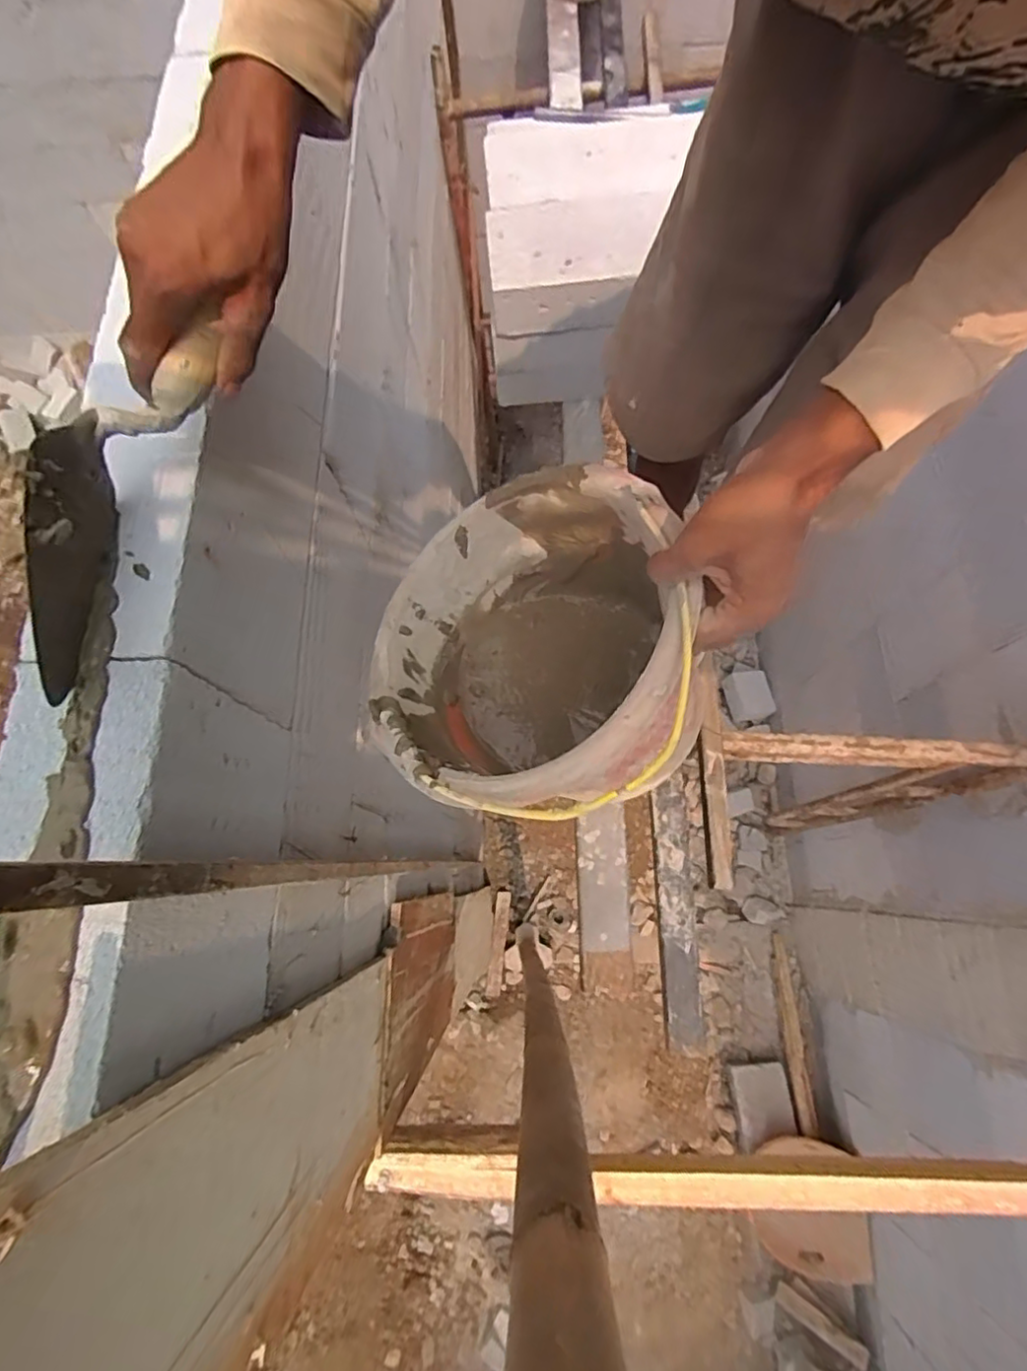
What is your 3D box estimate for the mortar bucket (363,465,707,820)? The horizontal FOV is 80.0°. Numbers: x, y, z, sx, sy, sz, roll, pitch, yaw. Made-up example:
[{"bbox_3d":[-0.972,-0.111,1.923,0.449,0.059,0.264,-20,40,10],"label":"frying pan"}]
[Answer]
[{"bbox_3d":[0.049,-0.006,0.537,0.278,0.219,0.303,-15,56,30],"label":"mortar bucket"}]

